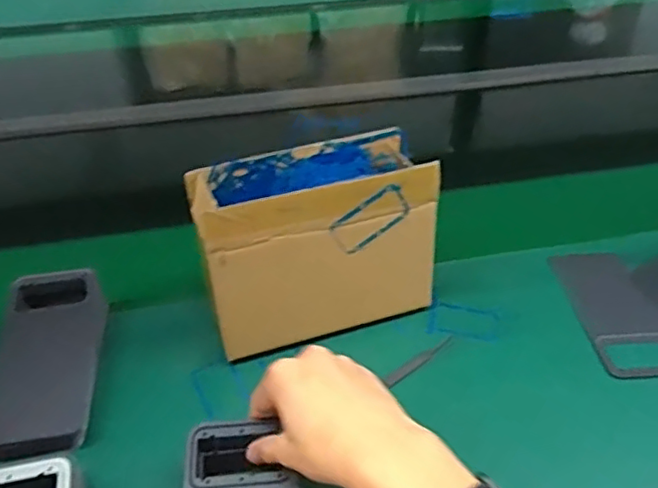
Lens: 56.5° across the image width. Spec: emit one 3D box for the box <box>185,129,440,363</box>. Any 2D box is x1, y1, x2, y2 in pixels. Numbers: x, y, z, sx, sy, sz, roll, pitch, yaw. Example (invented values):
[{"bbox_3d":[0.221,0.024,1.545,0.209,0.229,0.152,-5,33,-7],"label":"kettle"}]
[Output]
[{"bbox_3d":[-0.011,-0.004,0.526,0.187,0.139,0.092,-15,41,-16],"label":"box"}]

